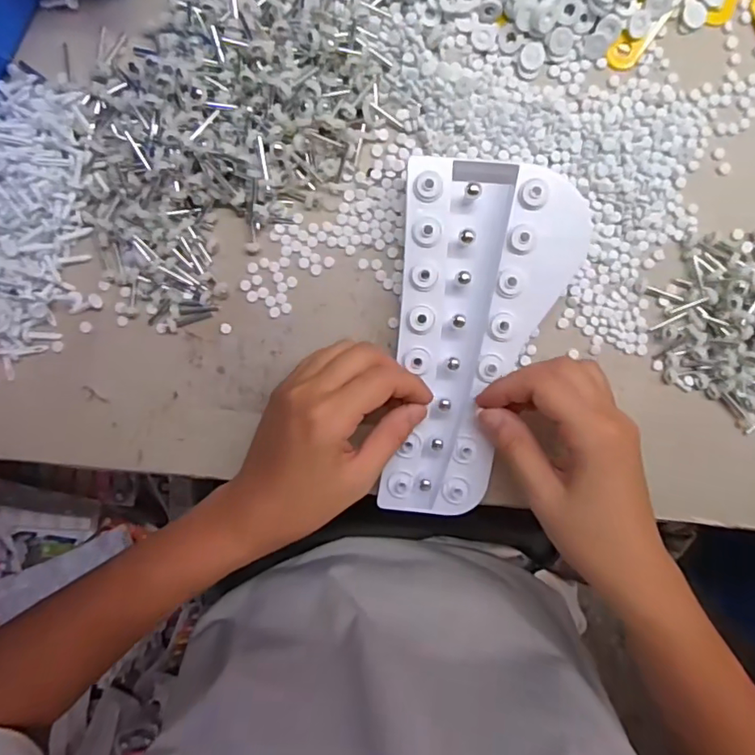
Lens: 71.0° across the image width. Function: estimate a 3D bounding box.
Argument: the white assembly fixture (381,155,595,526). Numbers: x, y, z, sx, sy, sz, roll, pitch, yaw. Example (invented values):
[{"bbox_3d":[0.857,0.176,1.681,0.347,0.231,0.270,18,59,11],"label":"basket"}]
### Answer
[{"bbox_3d":[0.059,-0.021,0.353,0.108,0.032,0.226,11,97,-1],"label":"white assembly fixture"}]

